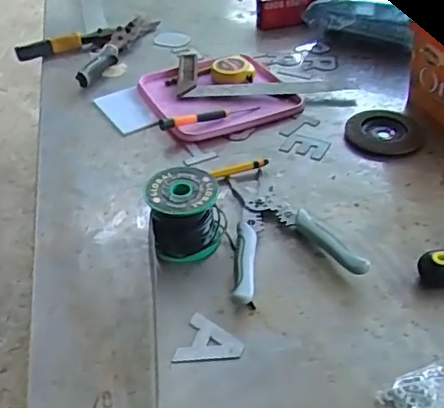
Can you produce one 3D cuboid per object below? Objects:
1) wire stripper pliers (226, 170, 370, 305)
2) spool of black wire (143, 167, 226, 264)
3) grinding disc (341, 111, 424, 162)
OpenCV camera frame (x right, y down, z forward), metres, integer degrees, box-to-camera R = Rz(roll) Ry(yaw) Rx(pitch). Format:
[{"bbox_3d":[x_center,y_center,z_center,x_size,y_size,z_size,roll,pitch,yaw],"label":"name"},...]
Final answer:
[{"bbox_3d":[0.049,0.020,0.566,0.121,0.025,0.179,-11,40,-10],"label":"wire stripper pliers"},{"bbox_3d":[-0.035,0.010,0.551,0.073,0.070,0.065,-3,40,-1],"label":"spool of black wire"},{"bbox_3d":[0.207,-0.092,0.721,0.095,0.010,0.109,0,40,2],"label":"grinding disc"}]

